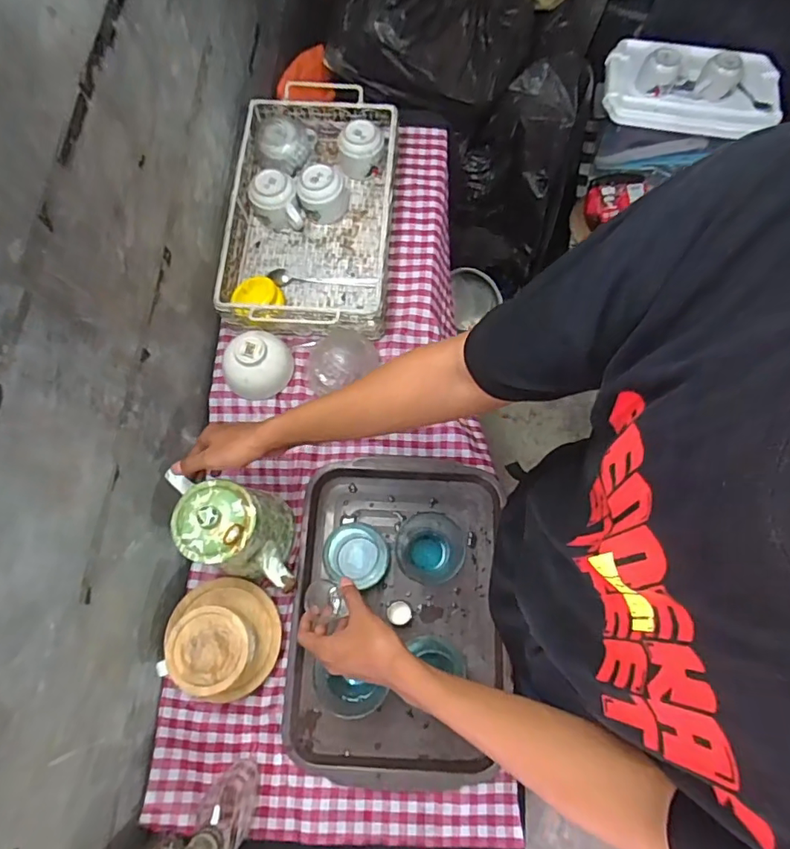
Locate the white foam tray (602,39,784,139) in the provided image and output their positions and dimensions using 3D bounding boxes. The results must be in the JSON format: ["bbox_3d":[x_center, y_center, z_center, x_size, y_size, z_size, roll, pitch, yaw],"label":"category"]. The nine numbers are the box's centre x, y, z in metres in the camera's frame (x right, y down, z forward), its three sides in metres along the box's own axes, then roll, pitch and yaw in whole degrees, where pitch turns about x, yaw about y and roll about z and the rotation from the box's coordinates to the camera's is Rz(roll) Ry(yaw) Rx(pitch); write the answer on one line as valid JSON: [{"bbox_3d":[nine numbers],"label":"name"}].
[{"bbox_3d":[0.704,-0.793,1.212,0.402,0.087,0.201,11,72,4],"label":"white foam tray"}]

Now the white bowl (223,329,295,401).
[{"bbox_3d":[-0.212,-0.092,0.803,0.109,0.062,0.090,-33,75,-10],"label":"white bowl"}]

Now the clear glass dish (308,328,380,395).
[{"bbox_3d":[-0.081,-0.097,0.799,0.113,0.063,0.091,-25,73,-8],"label":"clear glass dish"}]

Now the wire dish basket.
[{"bbox_3d":[-0.136,-0.349,0.868,0.258,0.084,0.425,3,72,1],"label":"wire dish basket"}]

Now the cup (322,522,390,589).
[{"bbox_3d":[-0.055,0.186,0.752,0.092,0.047,0.084,0,72,0],"label":"cup"}]

